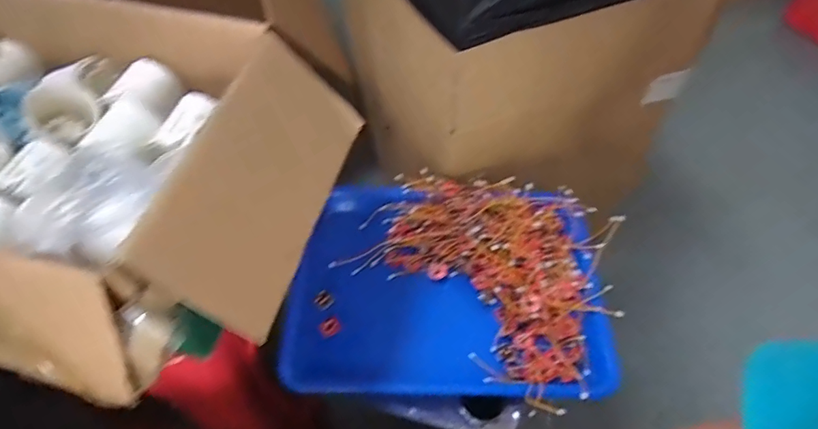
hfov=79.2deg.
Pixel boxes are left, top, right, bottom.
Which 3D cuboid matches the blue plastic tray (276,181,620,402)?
[{"bbox_3d":[0.045,0.074,0.551,0.340,0.040,0.260,2,56,2],"label":"blue plastic tray"}]

